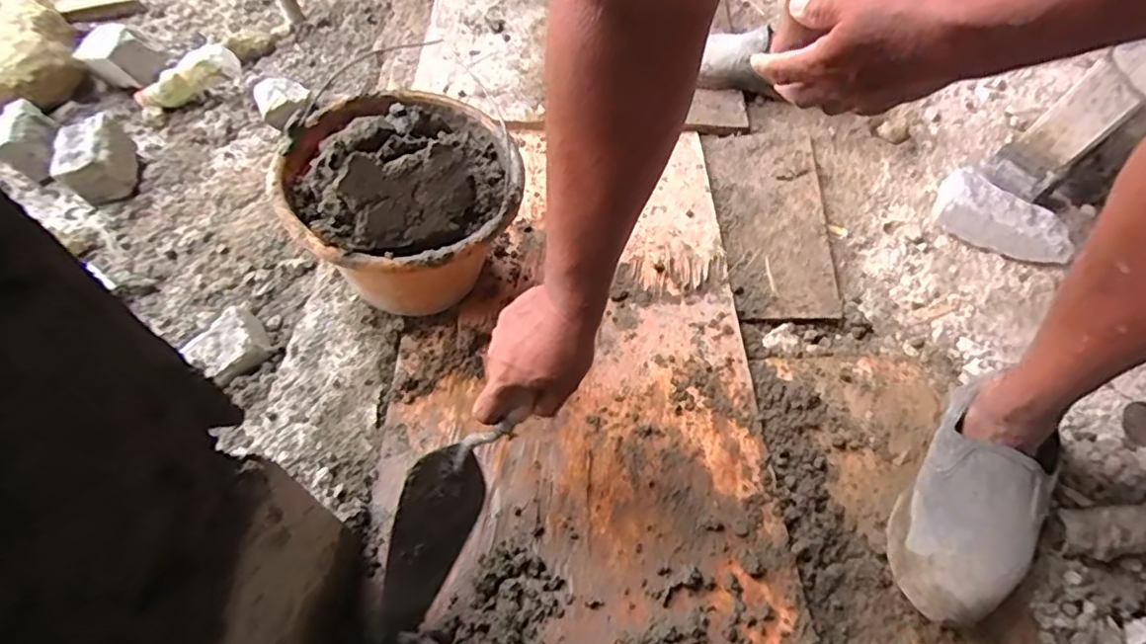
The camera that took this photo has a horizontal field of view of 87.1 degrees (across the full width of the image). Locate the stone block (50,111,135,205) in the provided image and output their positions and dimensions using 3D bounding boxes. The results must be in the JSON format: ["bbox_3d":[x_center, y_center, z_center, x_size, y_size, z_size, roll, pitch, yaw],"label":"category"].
[{"bbox_3d":[-0.742,-0.252,0.938,0.094,0.093,0.104,-19,56,-11],"label":"stone block"}]

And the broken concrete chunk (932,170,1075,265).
[{"bbox_3d":[0.533,-0.123,0.753,0.162,0.060,0.068,35,63,24],"label":"broken concrete chunk"}]

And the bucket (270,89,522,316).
[{"bbox_3d":[-0.176,-0.128,0.655,0.227,0.188,0.234,-1,55,2],"label":"bucket"}]

